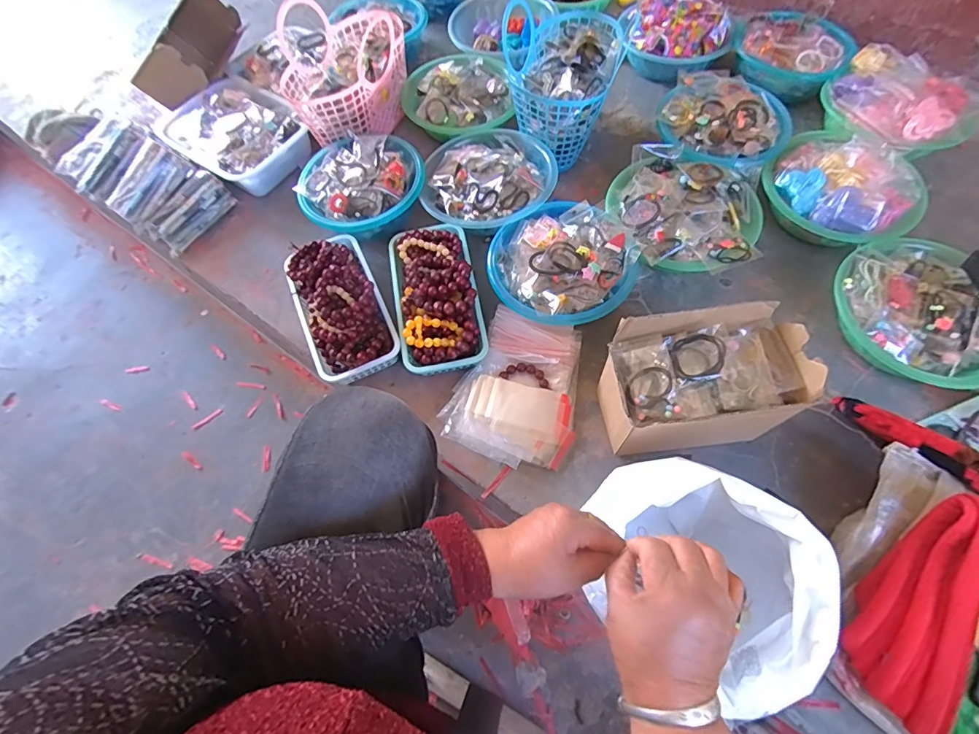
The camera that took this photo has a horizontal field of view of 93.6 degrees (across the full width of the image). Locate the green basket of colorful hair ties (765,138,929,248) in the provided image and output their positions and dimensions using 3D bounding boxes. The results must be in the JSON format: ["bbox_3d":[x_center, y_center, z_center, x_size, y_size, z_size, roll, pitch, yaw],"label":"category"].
[{"bbox_3d":[0.574,-0.284,0.759,0.226,0.104,0.192,34,71,18],"label":"green basket of colorful hair ties"}]

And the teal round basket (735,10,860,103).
[{"bbox_3d":[0.599,-0.628,0.915,0.204,0.062,0.188,37,72,19],"label":"teal round basket"}]

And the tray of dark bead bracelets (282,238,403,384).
[{"bbox_3d":[-0.239,-0.104,0.718,0.129,0.088,0.251,-24,65,-8],"label":"tray of dark bead bracelets"}]

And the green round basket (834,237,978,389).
[{"bbox_3d":[0.611,-0.073,0.671,0.195,0.084,0.232,-12,64,-2],"label":"green round basket"}]

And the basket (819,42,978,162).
[{"bbox_3d":[0.712,-0.450,0.816,0.256,0.102,0.231,-42,69,-16],"label":"basket"}]

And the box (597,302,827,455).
[{"bbox_3d":[0.259,0.028,0.589,0.211,0.177,0.124,-7,64,0],"label":"box"}]

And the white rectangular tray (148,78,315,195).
[{"bbox_3d":[-0.496,-0.454,0.911,0.275,0.082,0.198,36,71,19],"label":"white rectangular tray"}]

